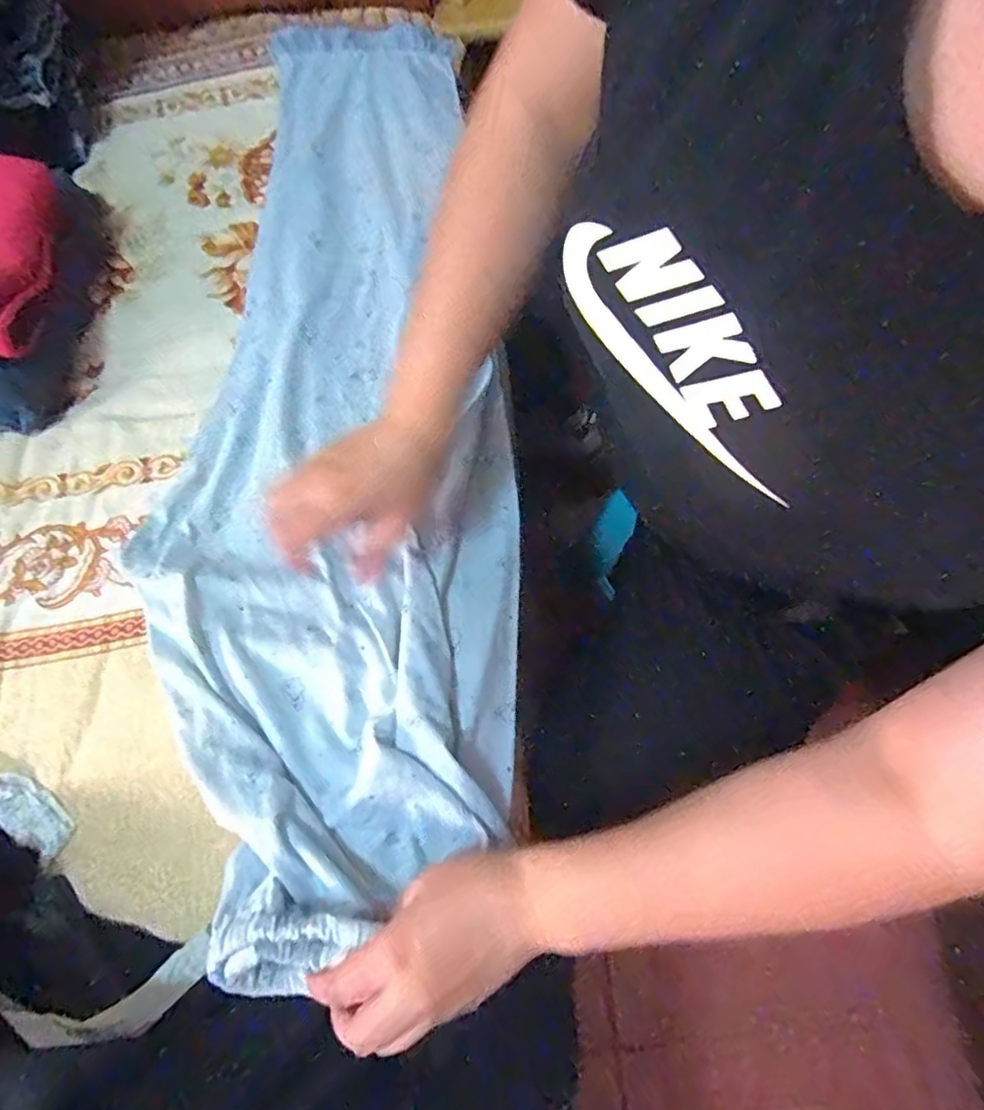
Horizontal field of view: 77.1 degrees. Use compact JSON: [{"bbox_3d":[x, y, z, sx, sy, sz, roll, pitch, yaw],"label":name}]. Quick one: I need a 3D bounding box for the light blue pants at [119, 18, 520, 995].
[{"bbox_3d":[-0.137,-0.160,0.541,0.273,0.078,0.881,-5,68,-1],"label":"light blue pants"}]

